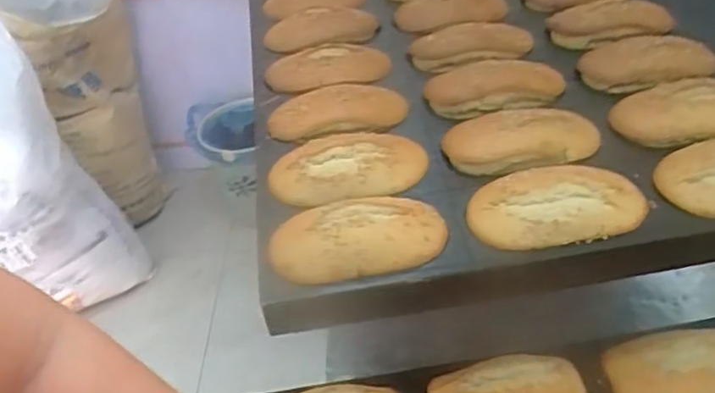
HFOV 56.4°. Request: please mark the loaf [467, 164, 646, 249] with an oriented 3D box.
[{"bbox_3d":[0.128,0.003,0.422,0.110,0.023,0.049,-3,42,5],"label":"loaf"}]

